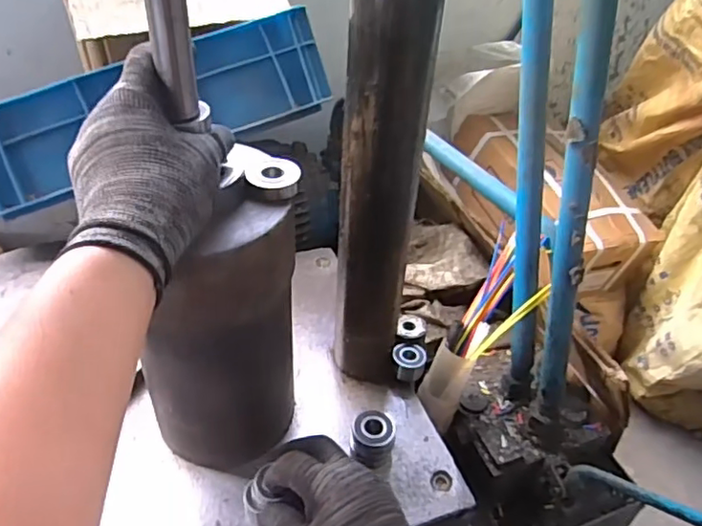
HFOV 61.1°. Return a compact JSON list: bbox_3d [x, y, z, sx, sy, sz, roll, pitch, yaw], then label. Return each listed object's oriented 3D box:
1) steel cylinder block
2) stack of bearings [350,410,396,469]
[{"bbox_3d":[-0.106,0.065,0.478,0.109,0.243,0.096,5,40,2],"label":"steel cylinder block"},{"bbox_3d":[0.020,0.160,0.548,0.041,0.040,0.042,7,40,4],"label":"stack of bearings"}]

